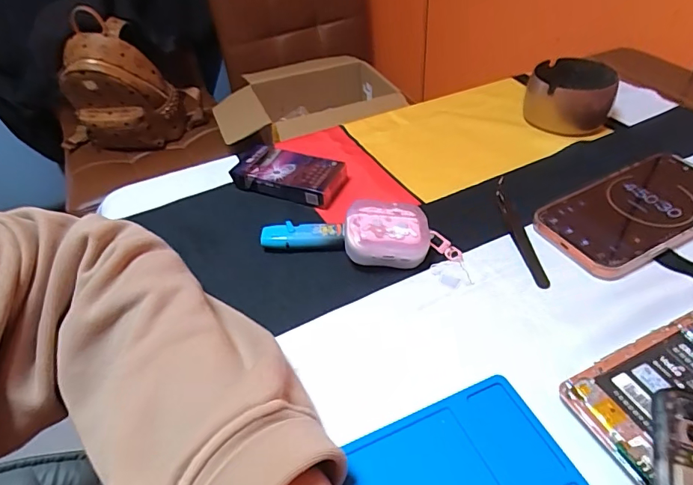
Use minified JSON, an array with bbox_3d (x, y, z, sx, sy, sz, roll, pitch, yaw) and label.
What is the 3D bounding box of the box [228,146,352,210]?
[{"bbox_3d":[-0.057,-0.067,0.444,0.106,0.023,0.049,14,47,19],"label":"box"}]

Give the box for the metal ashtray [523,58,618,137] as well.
[{"bbox_3d":[0.234,-0.153,0.488,0.085,0.049,0.075,20,49,24],"label":"metal ashtray"}]

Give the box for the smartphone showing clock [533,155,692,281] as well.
[{"bbox_3d":[0.241,-0.027,0.383,0.164,0.015,0.085,-23,46,-17],"label":"smartphone showing clock"}]

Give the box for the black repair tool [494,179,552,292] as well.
[{"bbox_3d":[0.142,-0.013,0.387,0.014,0.009,0.129,-6,44,0],"label":"black repair tool"}]

